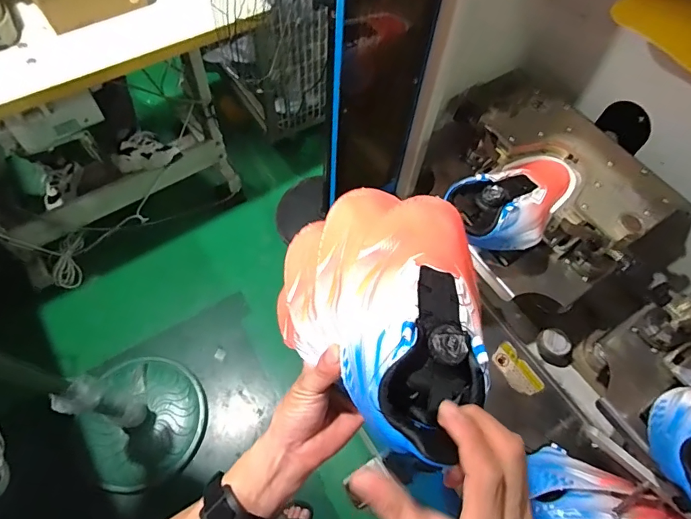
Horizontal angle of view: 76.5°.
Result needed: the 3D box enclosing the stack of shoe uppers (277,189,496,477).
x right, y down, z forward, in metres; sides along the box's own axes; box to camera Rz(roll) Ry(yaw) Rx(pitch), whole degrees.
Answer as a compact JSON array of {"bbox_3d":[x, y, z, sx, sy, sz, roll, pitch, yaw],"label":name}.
[{"bbox_3d":[0.037,0.050,0.398,0.120,0.168,0.269,37,40,-31],"label":"stack of shoe uppers"}]

